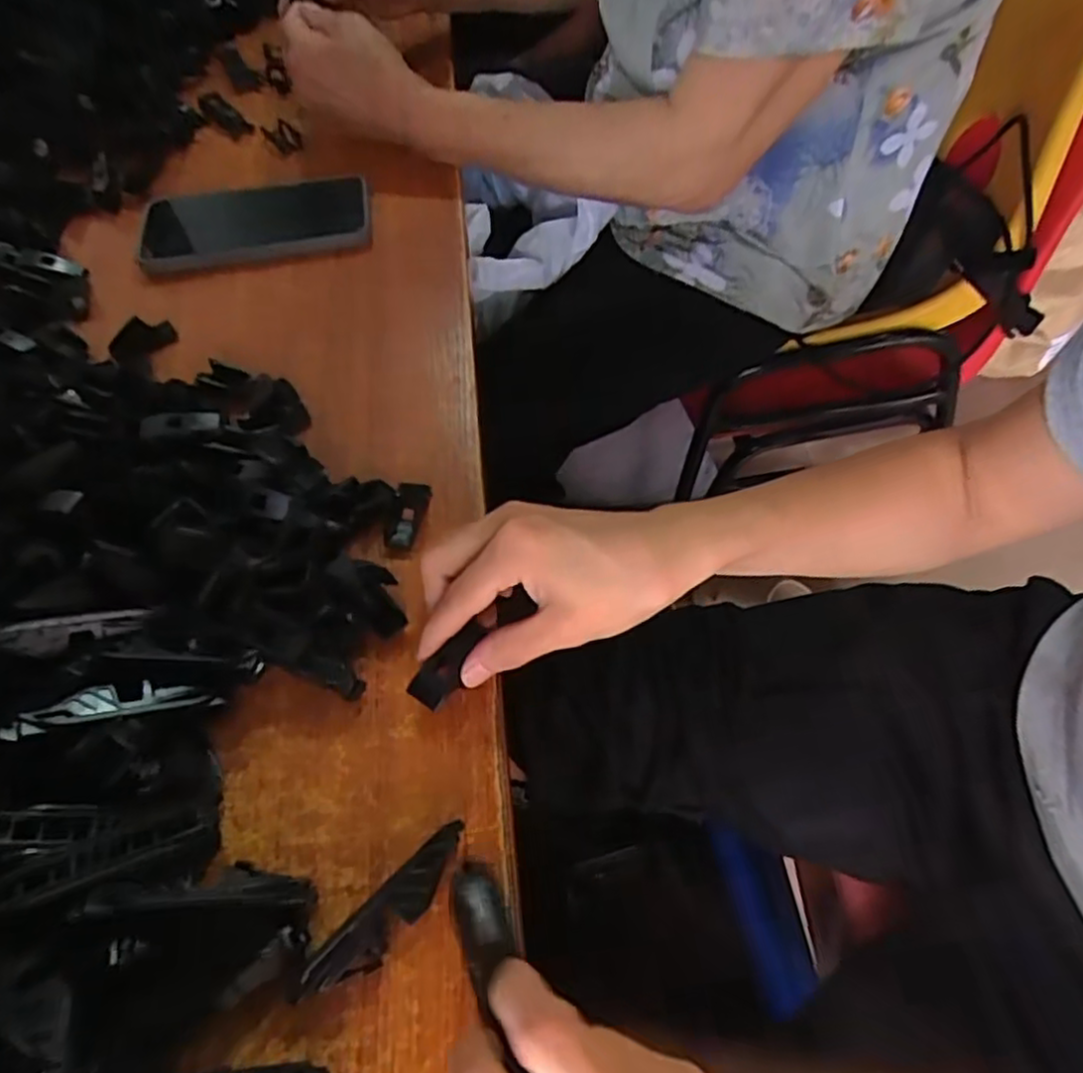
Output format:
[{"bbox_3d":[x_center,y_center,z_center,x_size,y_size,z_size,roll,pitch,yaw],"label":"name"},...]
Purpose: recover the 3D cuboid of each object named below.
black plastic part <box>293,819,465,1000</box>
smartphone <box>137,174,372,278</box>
[{"bbox_3d":[-0.059,0.144,0.268,0.020,0.016,0.077,37,66,23],"label":"black plastic part"},{"bbox_3d":[-0.209,-0.233,0.510,0.163,0.014,0.087,-12,57,-5],"label":"smartphone"}]

